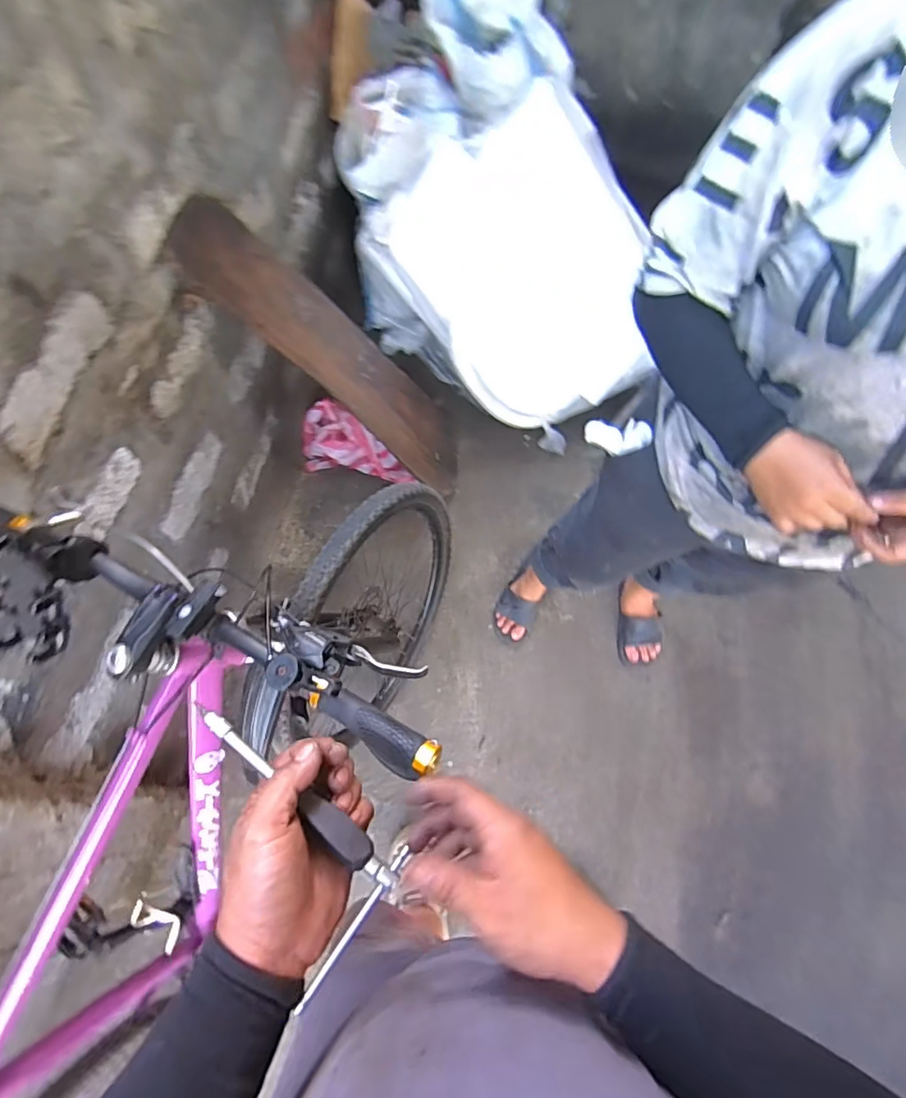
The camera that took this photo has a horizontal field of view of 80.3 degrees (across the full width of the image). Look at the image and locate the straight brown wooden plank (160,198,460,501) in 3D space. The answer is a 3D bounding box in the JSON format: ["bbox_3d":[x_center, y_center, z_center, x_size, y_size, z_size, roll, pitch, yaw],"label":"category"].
[{"bbox_3d":[-0.252,-0.456,1.359,0.054,0.933,0.284,-12,58,34],"label":"straight brown wooden plank"}]

